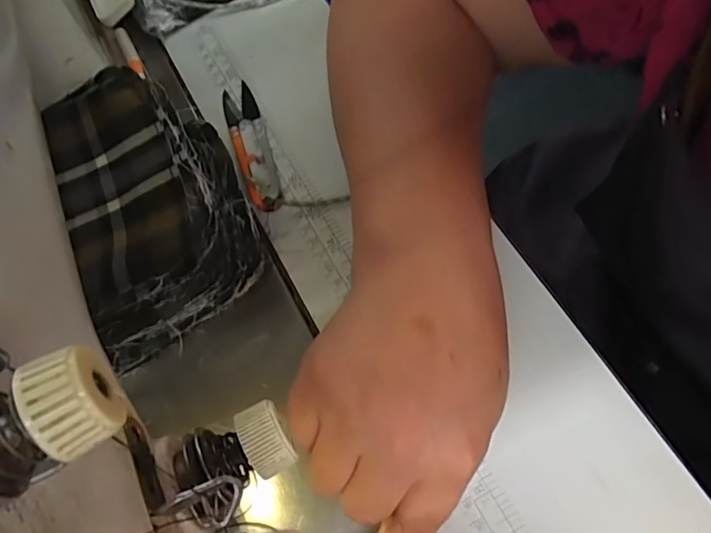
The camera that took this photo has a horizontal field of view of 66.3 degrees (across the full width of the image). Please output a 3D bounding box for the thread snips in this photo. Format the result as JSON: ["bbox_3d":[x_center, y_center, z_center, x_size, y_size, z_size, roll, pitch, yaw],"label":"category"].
[{"bbox_3d":[-0.066,-0.080,0.342,0.022,0.009,0.099,-18,65,-2],"label":"thread snips"}]

